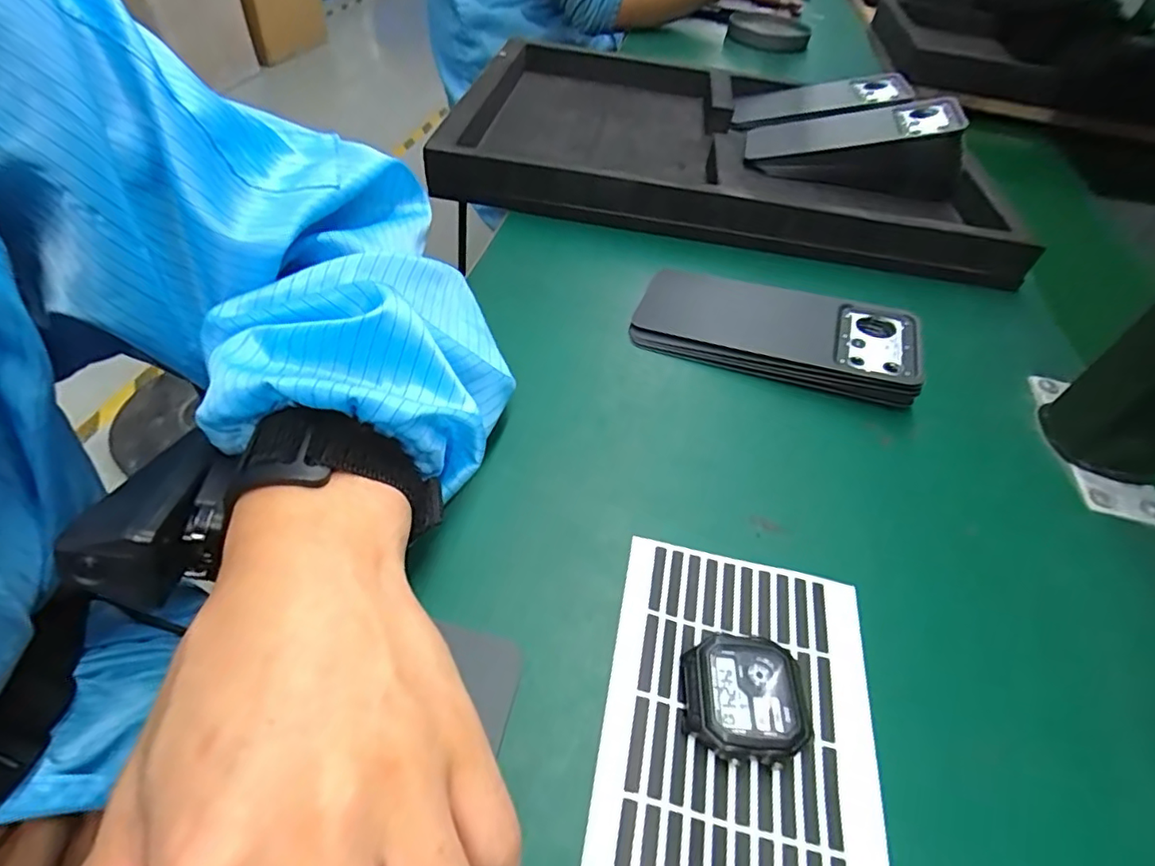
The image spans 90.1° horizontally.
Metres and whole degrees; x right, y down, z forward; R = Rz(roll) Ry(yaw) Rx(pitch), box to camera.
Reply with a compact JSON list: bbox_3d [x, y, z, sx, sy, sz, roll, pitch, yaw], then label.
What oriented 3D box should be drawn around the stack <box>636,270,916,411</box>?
[{"bbox_3d":[0.116,-0.063,0.342,0.156,0.022,0.080,19,51,9],"label":"stack"}]

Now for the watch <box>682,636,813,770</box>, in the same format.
[{"bbox_3d":[0.058,0.093,0.201,0.041,0.013,0.040,3,50,-4],"label":"watch"}]

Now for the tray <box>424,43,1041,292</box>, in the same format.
[{"bbox_3d":[0.111,-0.265,0.519,0.446,0.046,0.338,10,50,2],"label":"tray"}]

